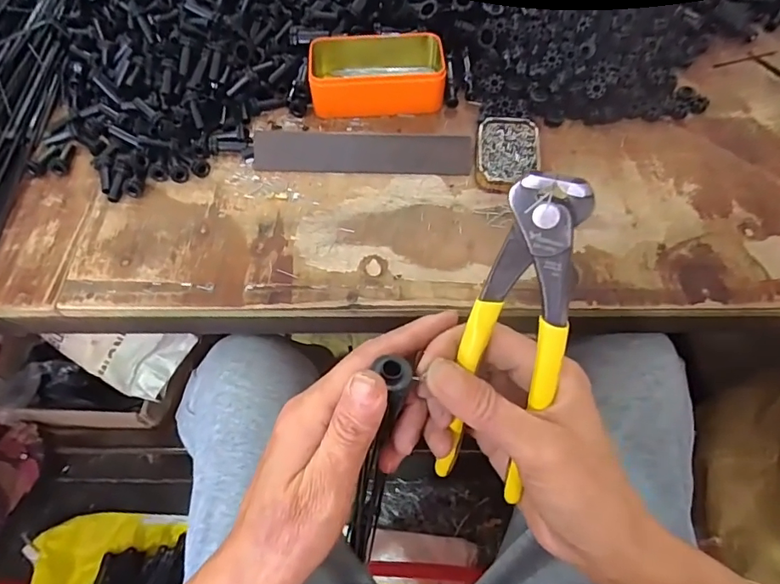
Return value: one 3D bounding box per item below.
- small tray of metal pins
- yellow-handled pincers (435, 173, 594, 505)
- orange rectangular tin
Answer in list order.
[{"bbox_3d":[0.118,-0.139,0.504,0.061,0.014,0.087,5,60,2],"label":"small tray of metal pins"},{"bbox_3d":[0.055,0.026,0.226,0.042,0.158,0.017,9,25,4],"label":"yellow-handled pincers"},{"bbox_3d":[-0.015,-0.241,0.549,0.144,0.048,0.084,-1,61,-1],"label":"orange rectangular tin"}]

